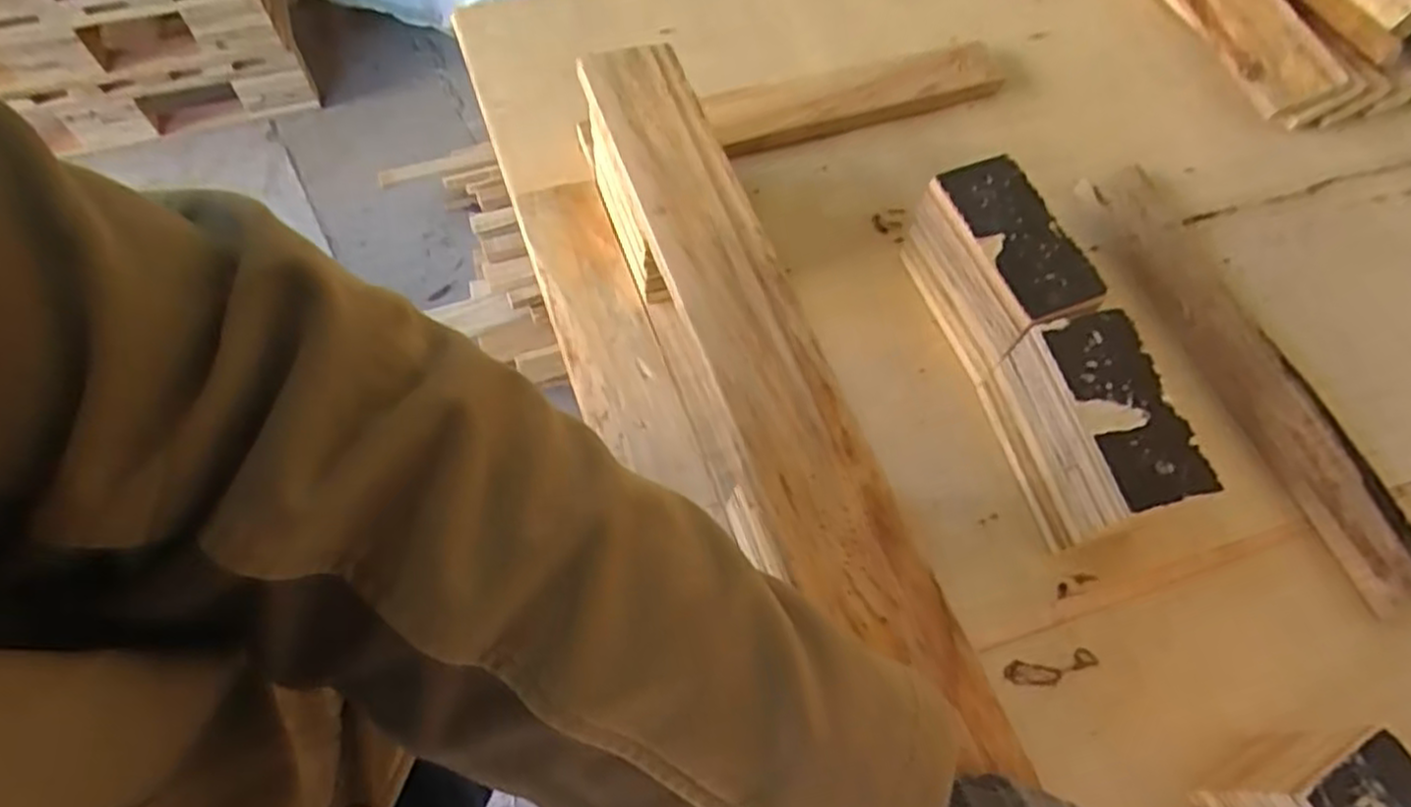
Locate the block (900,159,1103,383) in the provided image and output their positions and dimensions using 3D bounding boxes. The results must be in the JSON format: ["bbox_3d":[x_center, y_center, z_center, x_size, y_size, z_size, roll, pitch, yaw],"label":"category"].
[{"bbox_3d":[0.192,-0.087,0.511,0.057,0.093,0.121,-21,67,-12],"label":"block"}]

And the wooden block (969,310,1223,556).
[{"bbox_3d":[0.232,0.019,0.465,0.059,0.088,0.117,-12,66,-9],"label":"wooden block"}]

